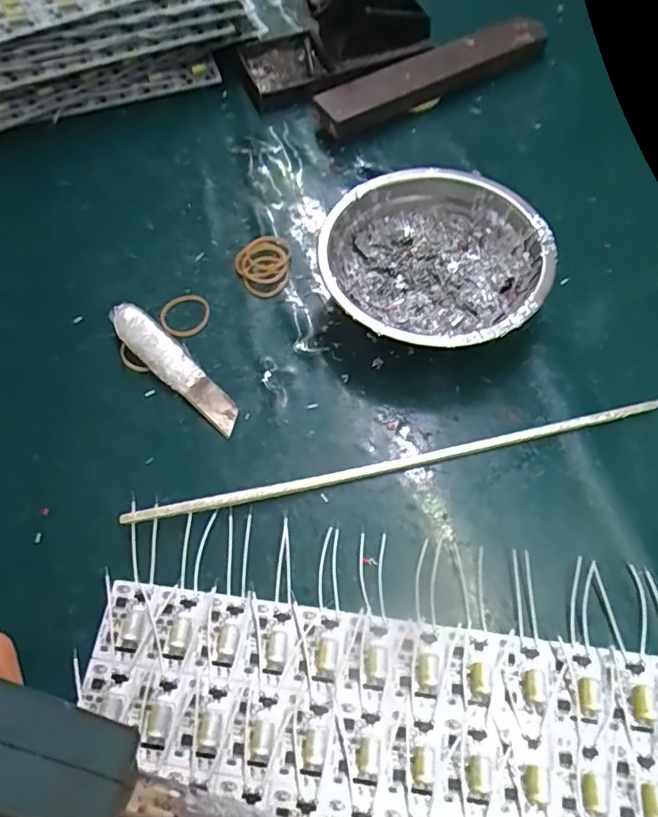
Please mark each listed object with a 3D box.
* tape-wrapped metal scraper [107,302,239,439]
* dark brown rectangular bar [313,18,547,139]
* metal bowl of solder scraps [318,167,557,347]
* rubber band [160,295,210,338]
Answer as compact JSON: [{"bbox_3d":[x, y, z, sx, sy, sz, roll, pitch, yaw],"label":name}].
[{"bbox_3d":[-0.088,-0.024,0.321,0.103,0.006,0.022,43,72,9],"label":"tape-wrapped metal scraper"},{"bbox_3d":[0.081,-0.247,0.413,0.185,0.033,0.030,-31,65,-13],"label":"dark brown rectangular bar"},{"bbox_3d":[0.060,-0.078,0.323,0.122,0.042,0.119,-1,62,2],"label":"metal bowl of solder scraps"},{"bbox_3d":[-0.088,-0.057,0.344,0.030,0.004,0.030,-1,62,2],"label":"rubber band"}]

